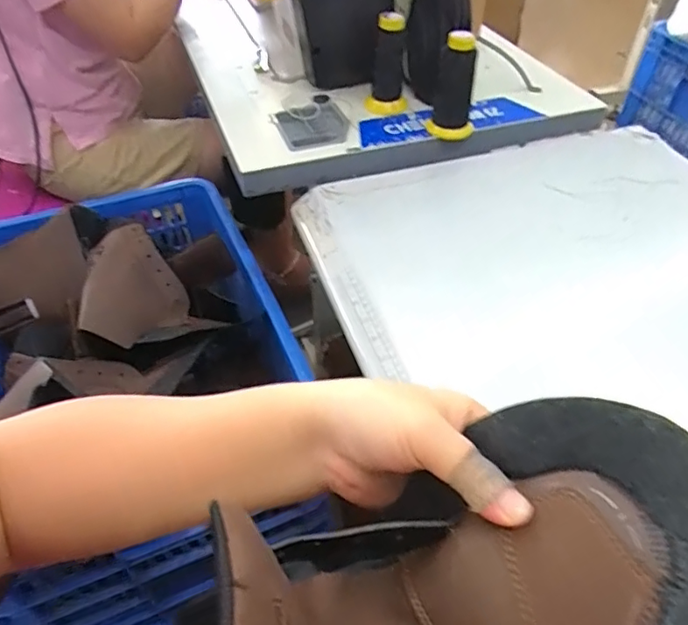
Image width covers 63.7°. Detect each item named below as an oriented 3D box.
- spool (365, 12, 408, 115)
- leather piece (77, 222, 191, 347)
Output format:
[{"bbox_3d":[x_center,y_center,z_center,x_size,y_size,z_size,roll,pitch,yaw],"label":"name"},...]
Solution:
[{"bbox_3d":[0.061,-0.343,0.768,0.059,0.119,0.052,5,46,5],"label":"spool"},{"bbox_3d":[-0.279,-0.039,0.711,0.127,0.066,0.161,-21,49,-19],"label":"leather piece"}]

